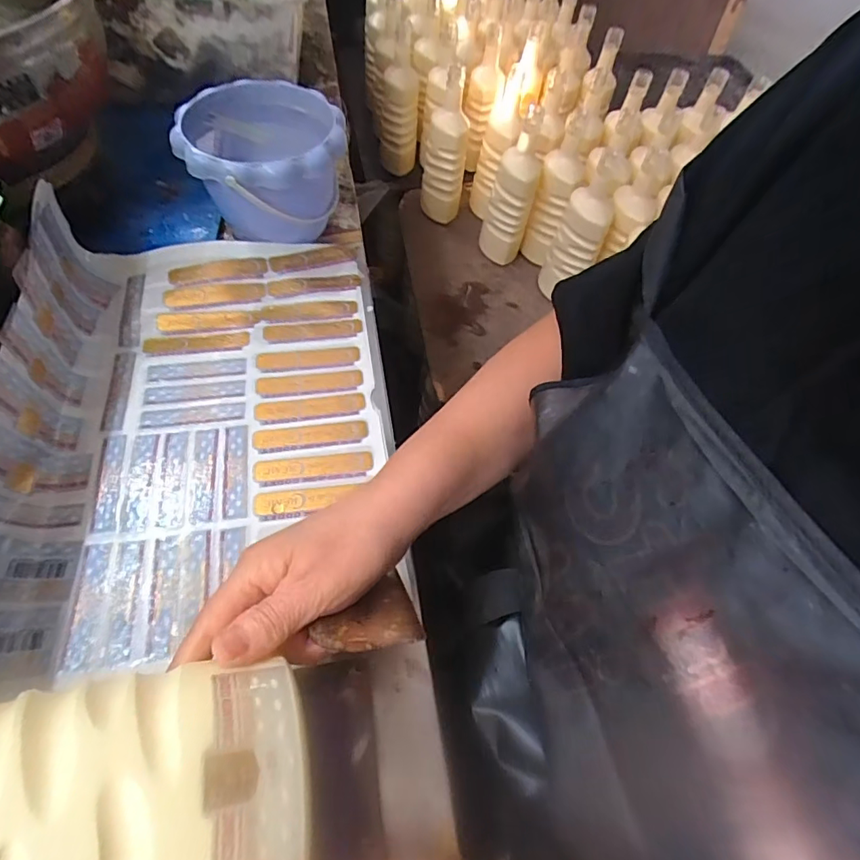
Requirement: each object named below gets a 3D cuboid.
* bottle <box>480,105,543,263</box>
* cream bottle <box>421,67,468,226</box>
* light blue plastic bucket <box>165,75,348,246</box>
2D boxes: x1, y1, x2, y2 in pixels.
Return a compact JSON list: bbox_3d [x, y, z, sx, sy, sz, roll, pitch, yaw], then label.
[{"bbox_3d":[0.140,-0.409,0.884,0.078,0.243,0.073,16,57,3],"label":"bottle"},{"bbox_3d":[0.027,-0.505,0.933,0.075,0.227,0.077,6,57,-3],"label":"cream bottle"},{"bbox_3d":[-0.162,-0.255,0.522,0.145,0.115,0.146,-1,59,-6],"label":"light blue plastic bucket"}]

